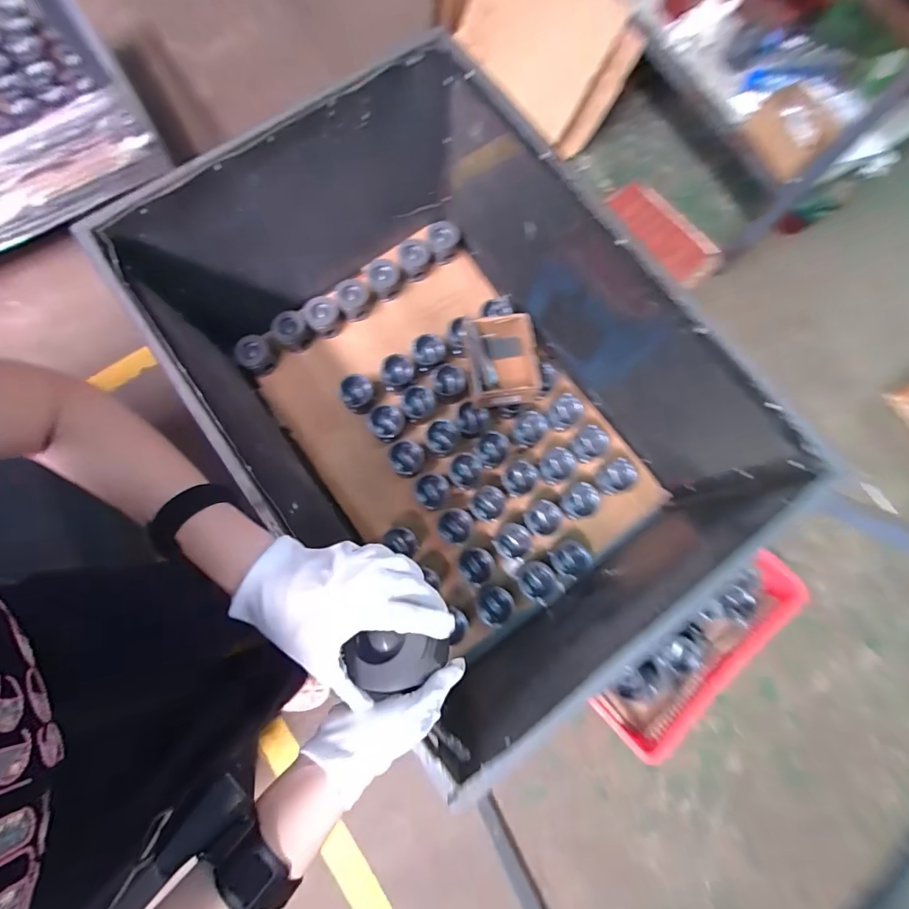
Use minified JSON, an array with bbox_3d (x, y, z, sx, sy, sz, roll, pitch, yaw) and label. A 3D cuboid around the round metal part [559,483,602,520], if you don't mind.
[{"bbox_3d":[0.310,0.119,1.126,0.102,0.060,0.084,-33,81,-8],"label":"round metal part"}]

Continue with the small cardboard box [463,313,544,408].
[{"bbox_3d":[0.126,-0.226,1.144,0.190,0.136,0.211,-7,79,-3],"label":"small cardboard box"}]

